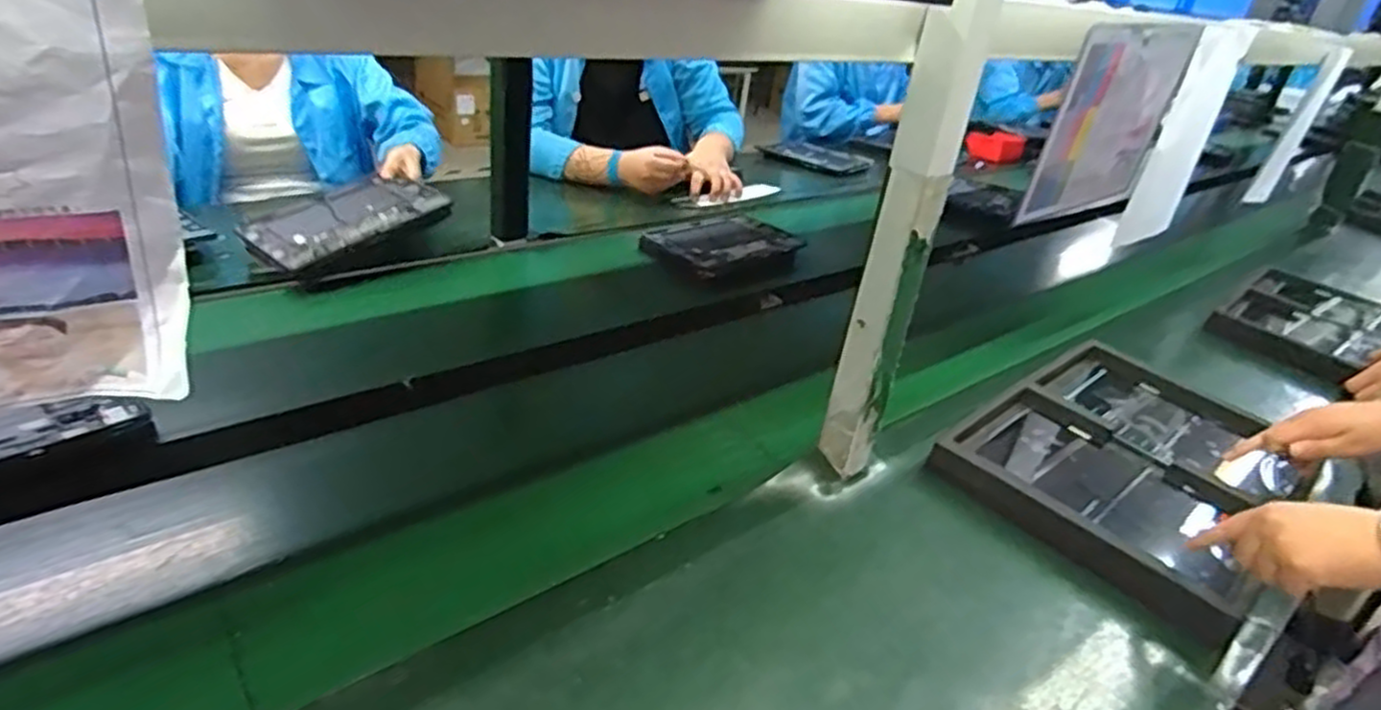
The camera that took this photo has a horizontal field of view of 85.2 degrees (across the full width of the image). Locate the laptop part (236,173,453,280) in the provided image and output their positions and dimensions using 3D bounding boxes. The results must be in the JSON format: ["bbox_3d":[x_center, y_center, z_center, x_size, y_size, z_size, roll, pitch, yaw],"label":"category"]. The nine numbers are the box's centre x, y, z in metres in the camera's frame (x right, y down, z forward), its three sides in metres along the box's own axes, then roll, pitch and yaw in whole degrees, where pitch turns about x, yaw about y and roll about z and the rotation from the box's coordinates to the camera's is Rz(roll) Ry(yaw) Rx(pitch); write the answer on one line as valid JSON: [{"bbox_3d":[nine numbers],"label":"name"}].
[{"bbox_3d":[-0.465,-0.186,1.022,0.144,0.028,0.248,32,46,24],"label":"laptop part"}]

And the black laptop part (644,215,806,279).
[{"bbox_3d":[0.055,-0.186,1.286,0.164,0.030,0.258,30,36,35],"label":"black laptop part"}]

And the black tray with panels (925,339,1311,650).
[{"bbox_3d":[0.524,0.115,0.883,0.460,0.043,0.294,-21,40,-41],"label":"black tray with panels"}]

